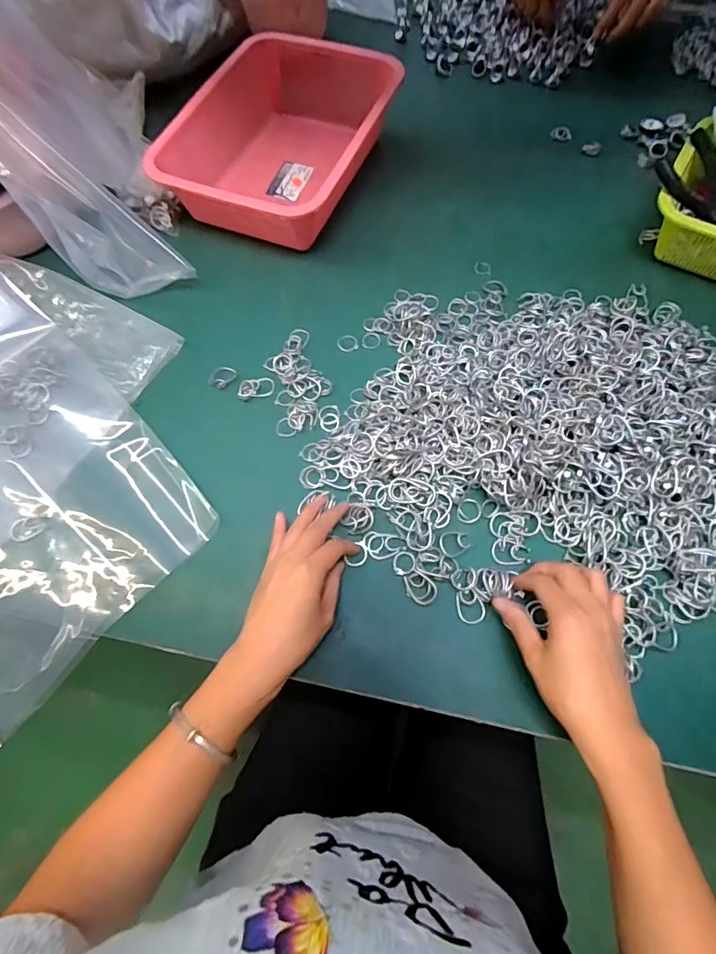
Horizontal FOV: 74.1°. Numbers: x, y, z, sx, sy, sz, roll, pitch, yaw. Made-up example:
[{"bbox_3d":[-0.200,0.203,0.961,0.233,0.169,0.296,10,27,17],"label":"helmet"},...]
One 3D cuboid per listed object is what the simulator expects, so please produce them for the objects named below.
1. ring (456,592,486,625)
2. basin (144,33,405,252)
[{"bbox_3d":[0.095,0.110,0.398,0.024,0.004,0.025,-2,72,7],"label":"ring"},{"bbox_3d":[-0.088,-0.410,0.590,0.212,0.087,0.295,25,69,12],"label":"basin"}]

